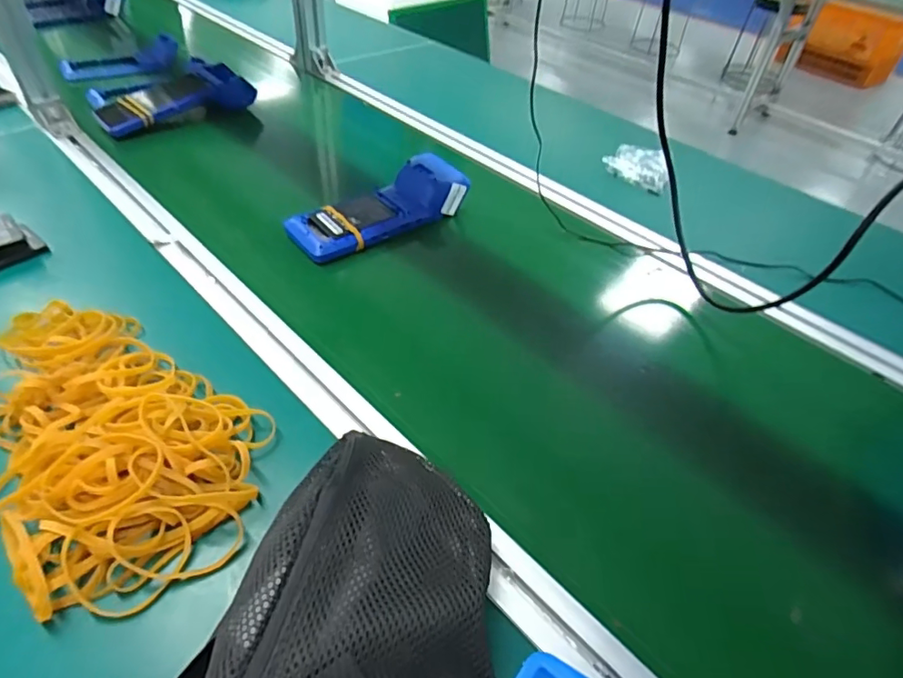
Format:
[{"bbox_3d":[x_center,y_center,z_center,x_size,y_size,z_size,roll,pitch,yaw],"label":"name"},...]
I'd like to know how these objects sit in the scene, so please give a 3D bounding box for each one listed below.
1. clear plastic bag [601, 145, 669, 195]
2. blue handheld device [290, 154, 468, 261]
[{"bbox_3d":[0.277,-0.260,0.798,0.092,0.029,0.114,19,47,12],"label":"clear plastic bag"},{"bbox_3d":[-0.088,-0.162,0.646,0.223,0.050,0.083,-27,54,-28],"label":"blue handheld device"}]

